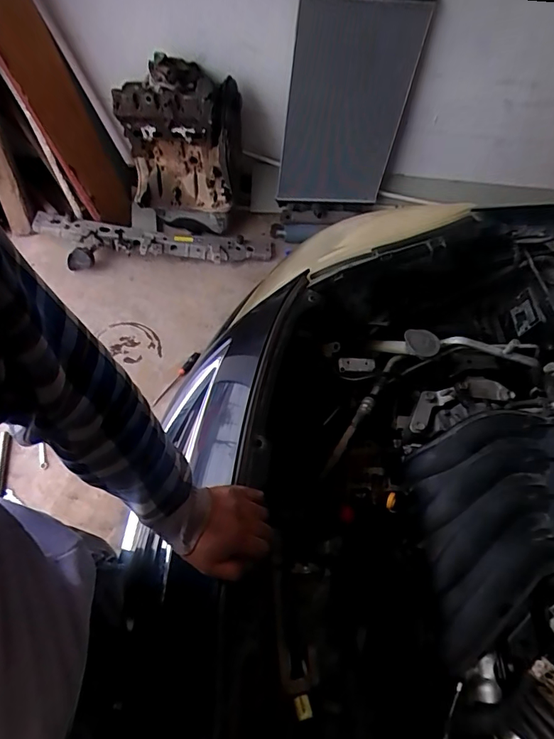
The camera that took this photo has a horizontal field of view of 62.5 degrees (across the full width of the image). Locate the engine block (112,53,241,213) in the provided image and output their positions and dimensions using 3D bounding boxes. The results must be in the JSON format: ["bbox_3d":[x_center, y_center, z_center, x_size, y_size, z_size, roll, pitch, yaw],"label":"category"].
[{"bbox_3d":[-0.347,-0.868,1.717,0.437,0.499,0.270,11,46,3],"label":"engine block"}]

